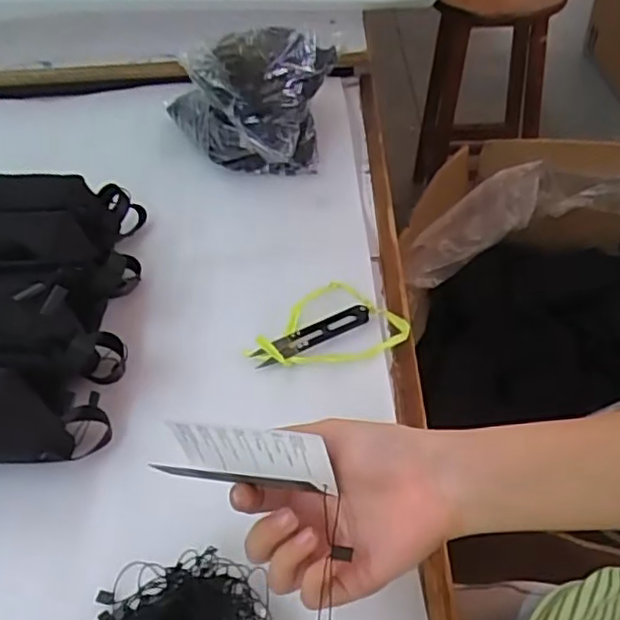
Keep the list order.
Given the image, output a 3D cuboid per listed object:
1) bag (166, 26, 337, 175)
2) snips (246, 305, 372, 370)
[{"bbox_3d":[-0.062,-0.219,0.684,0.182,0.109,0.132,-5,47,0],"label":"bag"},{"bbox_3d":[0.002,0.021,0.539,0.102,0.010,0.024,-24,50,-17],"label":"snips"}]

